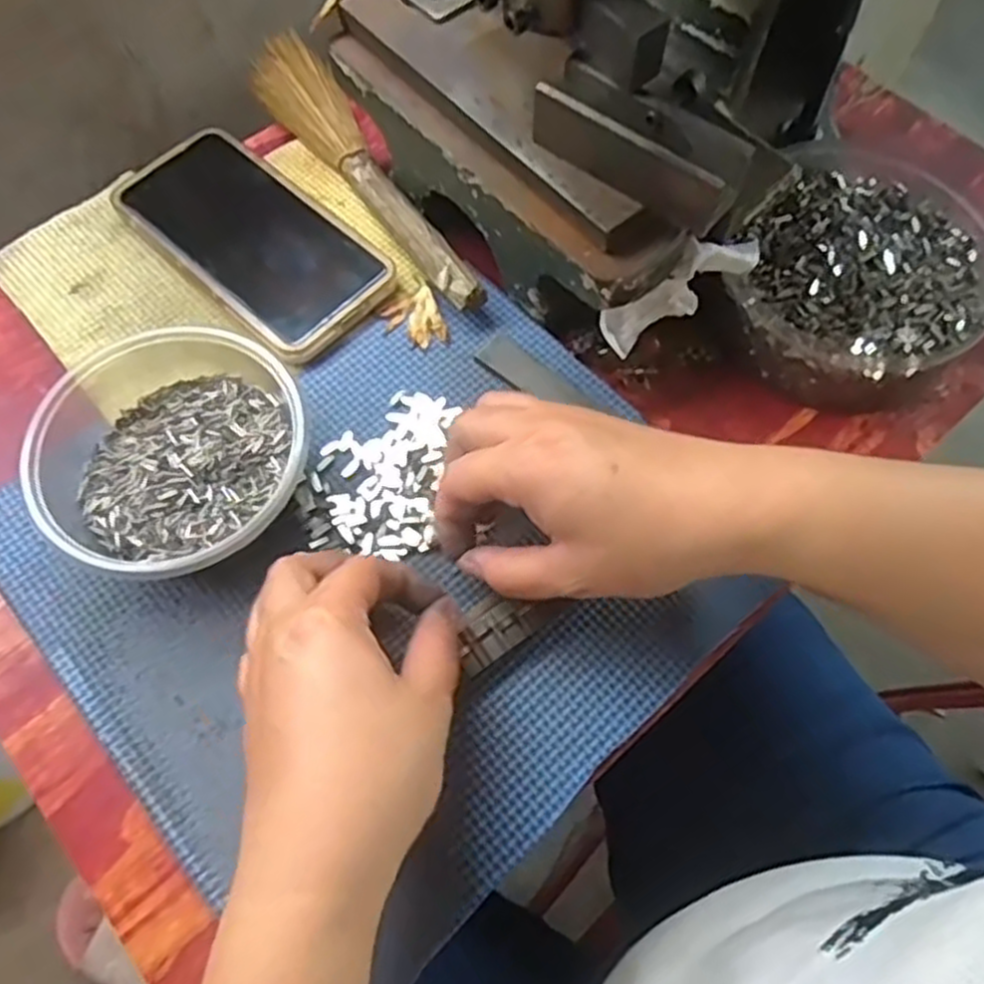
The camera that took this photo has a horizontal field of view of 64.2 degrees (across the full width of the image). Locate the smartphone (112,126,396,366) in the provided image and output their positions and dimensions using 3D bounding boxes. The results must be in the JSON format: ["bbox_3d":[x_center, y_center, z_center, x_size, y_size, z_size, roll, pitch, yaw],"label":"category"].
[{"bbox_3d":[-0.128,-0.137,0.417,0.158,0.006,0.077,41,71,17],"label":"smartphone"}]

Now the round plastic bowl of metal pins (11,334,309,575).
[{"bbox_3d":[-0.146,-0.019,0.347,0.129,0.046,0.112,31,68,13],"label":"round plastic bowl of metal pins"}]

